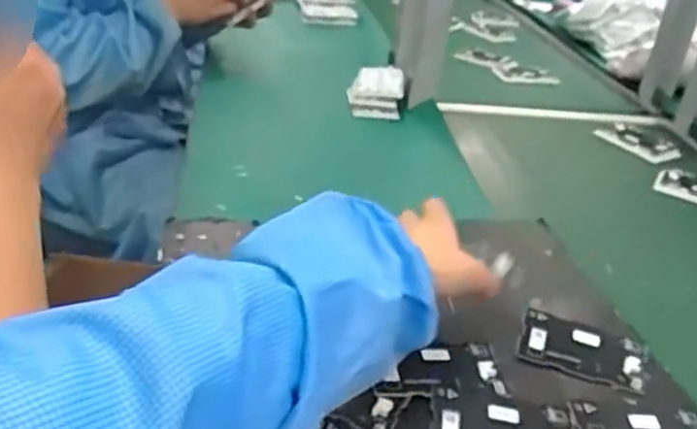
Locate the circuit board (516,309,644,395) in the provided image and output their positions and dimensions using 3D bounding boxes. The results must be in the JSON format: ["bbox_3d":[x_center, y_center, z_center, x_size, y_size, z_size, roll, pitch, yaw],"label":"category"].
[{"bbox_3d":[0.185,0.108,0.569,0.094,0.006,0.062,16,39,16],"label":"circuit board"}]

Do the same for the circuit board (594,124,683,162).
[{"bbox_3d":[0.432,-0.111,1.057,0.077,0.009,0.110,-19,37,-38],"label":"circuit board"}]

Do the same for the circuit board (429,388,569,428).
[{"bbox_3d":[0.105,0.145,0.486,0.096,0.004,0.060,9,29,4],"label":"circuit board"}]

